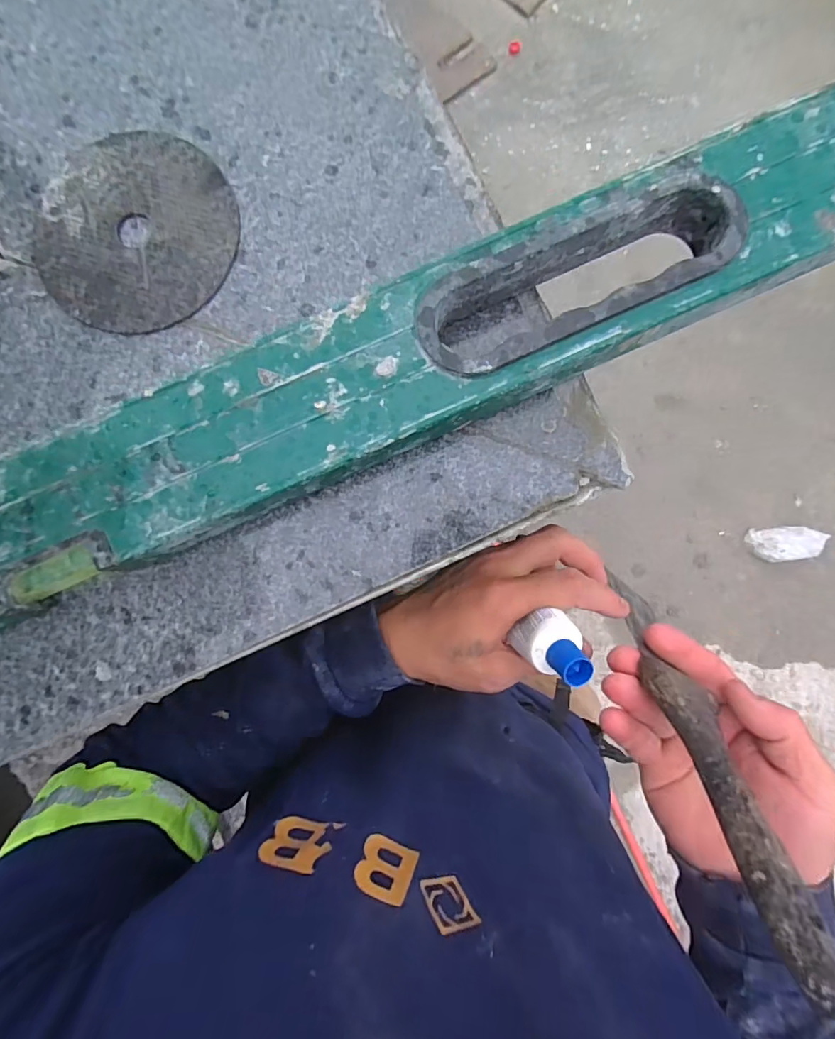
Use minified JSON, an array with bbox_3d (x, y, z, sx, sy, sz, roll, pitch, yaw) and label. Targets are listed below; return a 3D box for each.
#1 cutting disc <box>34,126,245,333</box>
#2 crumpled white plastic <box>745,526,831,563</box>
[{"bbox_3d":[-0.123,-0.126,0.215,0.086,0.004,0.086,0,87,1],"label":"cutting disc"},{"bbox_3d":[0.992,0.066,1.315,0.165,0.090,0.094,-4,85,3],"label":"crumpled white plastic"}]

